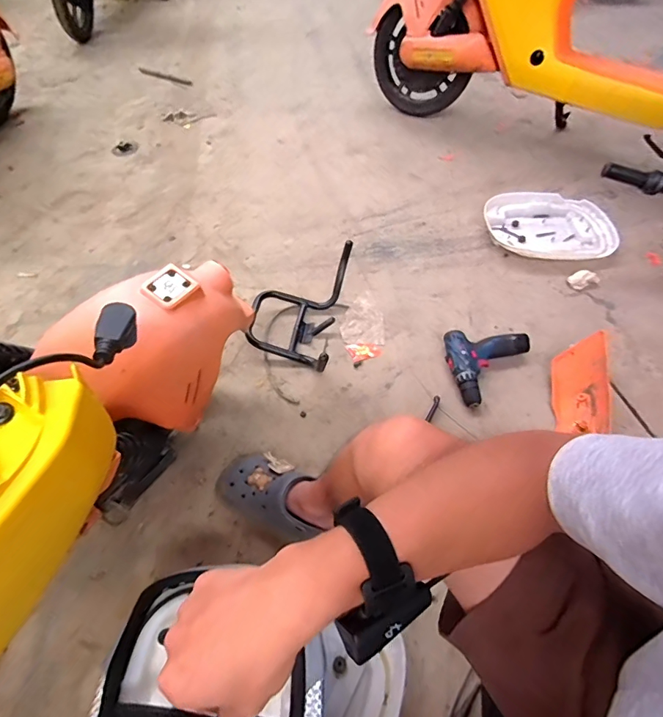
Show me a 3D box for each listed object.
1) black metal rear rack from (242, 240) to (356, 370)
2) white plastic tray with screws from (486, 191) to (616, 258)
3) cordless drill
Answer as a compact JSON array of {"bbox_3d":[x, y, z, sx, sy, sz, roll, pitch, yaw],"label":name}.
[{"bbox_3d":[-0.083,-0.129,0.986,0.204,0.144,0.267,12,55,6],"label":"black metal rear rack"},{"bbox_3d":[0.647,-0.385,1.234,0.355,0.055,0.260,-3,55,-4],"label":"white plastic tray with screws"},{"bbox_3d":[0.330,-0.010,0.954,0.223,0.050,0.154,-37,63,-24],"label":"cordless drill"}]

